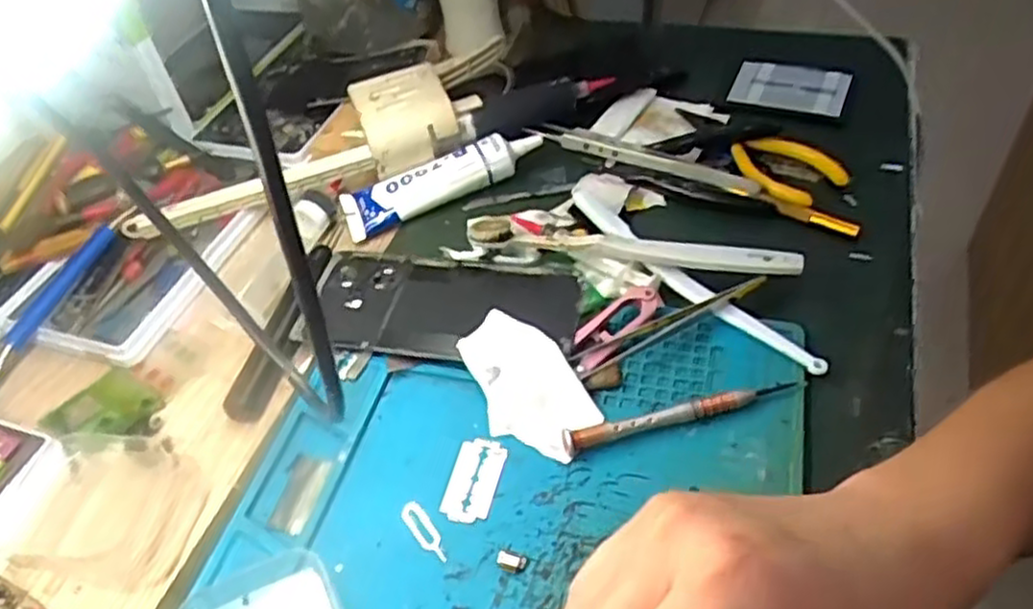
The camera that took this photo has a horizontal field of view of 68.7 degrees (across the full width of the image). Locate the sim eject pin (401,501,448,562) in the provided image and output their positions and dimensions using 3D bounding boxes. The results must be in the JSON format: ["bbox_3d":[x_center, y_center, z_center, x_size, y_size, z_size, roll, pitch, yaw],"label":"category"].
[{"bbox_3d":[-0.041,0.101,0.337,0.010,0.004,0.033,-36,54,-13],"label":"sim eject pin"}]

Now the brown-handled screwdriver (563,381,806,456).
[{"bbox_3d":[0.079,0.051,0.359,0.118,0.010,0.010,-13,46,-6],"label":"brown-handled screwdriver"}]

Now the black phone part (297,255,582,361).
[{"bbox_3d":[-0.043,0.000,0.421,0.154,0.015,0.072,6,48,12],"label":"black phone part"}]

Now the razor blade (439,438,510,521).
[{"bbox_3d":[-0.020,0.081,0.352,0.023,0.004,0.042,4,49,19],"label":"razor blade"}]

